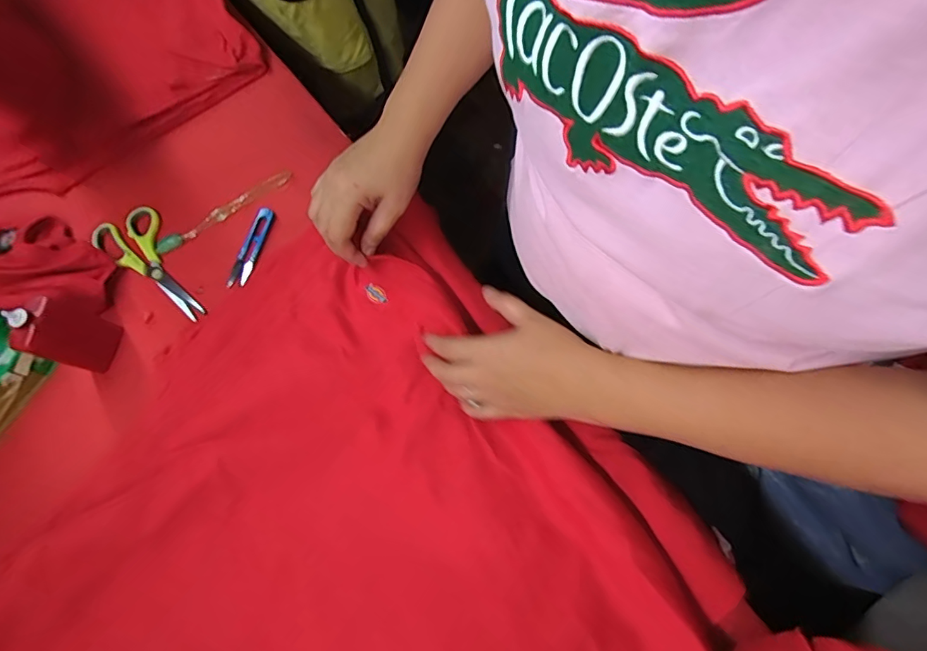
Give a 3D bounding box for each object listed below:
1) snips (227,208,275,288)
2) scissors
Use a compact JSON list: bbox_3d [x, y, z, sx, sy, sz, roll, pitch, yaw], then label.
[{"bbox_3d":[-0.255,-0.094,0.570,0.026,0.005,0.105,12,71,7],"label":"snips"},{"bbox_3d":[-0.359,-0.084,0.564,0.183,0.009,0.074,32,74,13],"label":"scissors"}]

